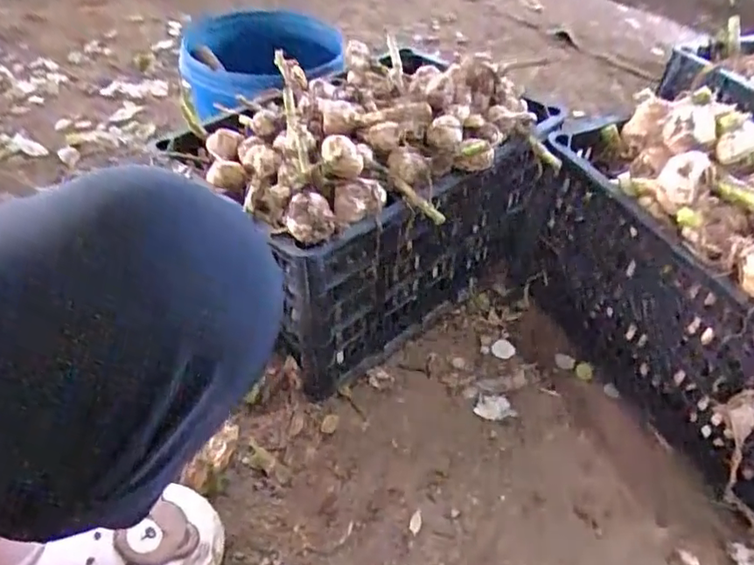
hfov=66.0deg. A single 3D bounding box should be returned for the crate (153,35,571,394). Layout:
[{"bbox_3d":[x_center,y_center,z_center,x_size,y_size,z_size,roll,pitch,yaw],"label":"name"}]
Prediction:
[{"bbox_3d":[-0.012,-0.113,0.750,0.414,0.277,0.333,-26,53,-27],"label":"crate"}]

